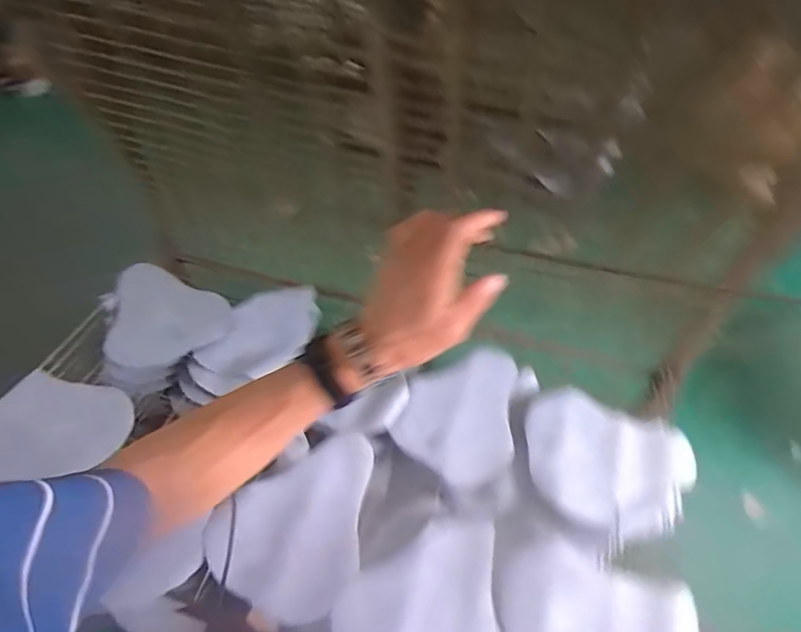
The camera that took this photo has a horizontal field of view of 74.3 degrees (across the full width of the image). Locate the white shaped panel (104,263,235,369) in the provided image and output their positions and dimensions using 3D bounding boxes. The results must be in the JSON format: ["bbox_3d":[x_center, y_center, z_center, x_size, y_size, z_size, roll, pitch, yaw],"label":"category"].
[{"bbox_3d":[-0.499,-0.019,1.145,0.245,0.032,0.276,-16,52,-9],"label":"white shaped panel"}]

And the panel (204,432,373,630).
[{"bbox_3d":[-0.148,0.315,0.852,0.224,0.040,0.298,27,51,21],"label":"panel"}]

